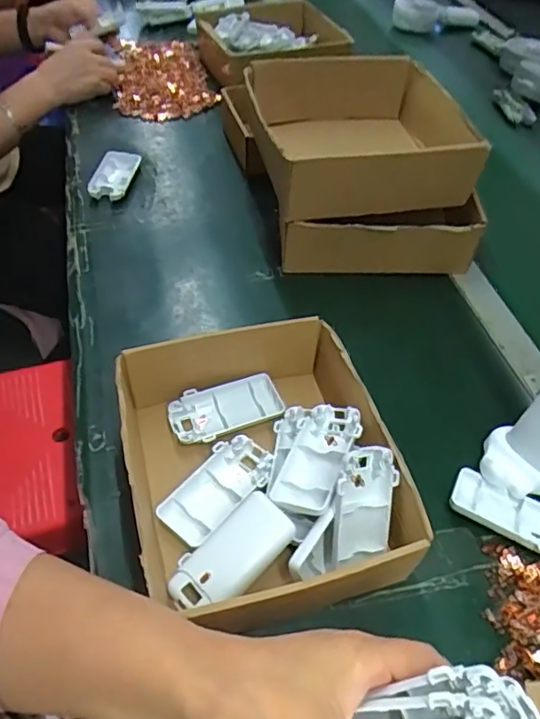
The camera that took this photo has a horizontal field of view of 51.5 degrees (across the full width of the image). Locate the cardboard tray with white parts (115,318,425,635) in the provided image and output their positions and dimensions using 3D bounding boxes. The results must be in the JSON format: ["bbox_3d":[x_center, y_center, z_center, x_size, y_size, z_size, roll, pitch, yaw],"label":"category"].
[{"bbox_3d":[-0.008,0.080,0.423,0.181,0.074,0.209,-10,51,-13],"label":"cardboard tray with white parts"}]

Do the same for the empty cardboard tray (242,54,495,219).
[{"bbox_3d":[0.088,-0.242,0.618,0.203,0.087,0.213,-7,51,-10],"label":"empty cardboard tray"}]

